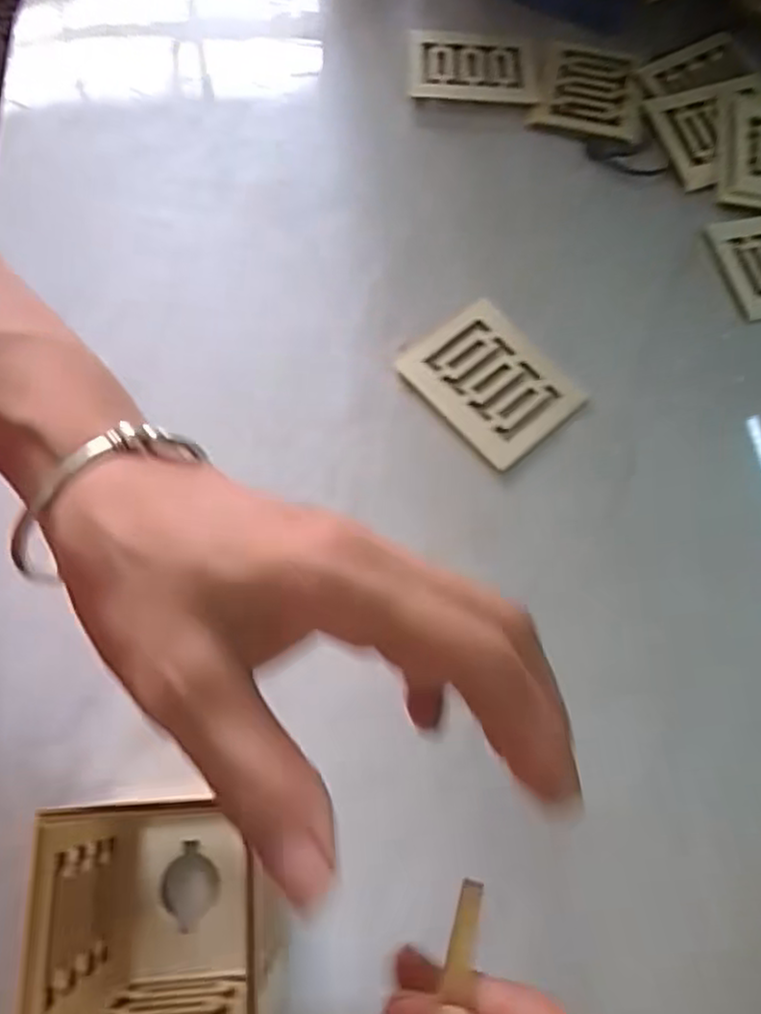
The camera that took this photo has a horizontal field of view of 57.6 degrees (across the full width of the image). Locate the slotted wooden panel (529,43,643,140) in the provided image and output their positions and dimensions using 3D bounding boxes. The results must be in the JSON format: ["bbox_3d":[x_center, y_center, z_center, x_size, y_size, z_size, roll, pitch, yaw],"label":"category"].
[{"bbox_3d":[0.130,-0.260,0.432,0.063,0.005,0.070,14,70,1],"label":"slotted wooden panel"}]

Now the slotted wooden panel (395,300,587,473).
[{"bbox_3d":[0.058,-0.065,0.361,0.065,0.005,0.081,-39,77,-15],"label":"slotted wooden panel"}]

